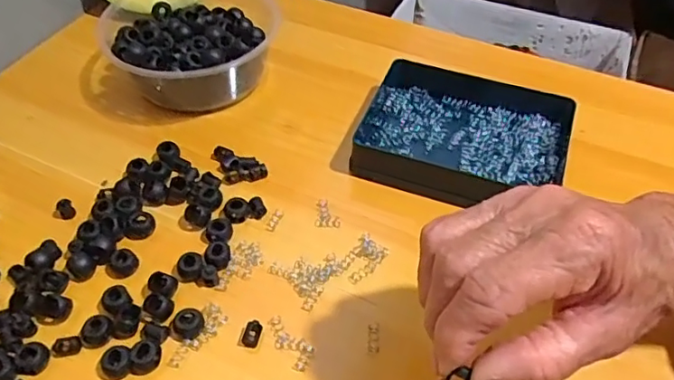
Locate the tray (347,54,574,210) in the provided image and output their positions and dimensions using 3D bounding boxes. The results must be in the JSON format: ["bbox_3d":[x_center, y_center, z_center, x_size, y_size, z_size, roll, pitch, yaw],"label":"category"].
[{"bbox_3d":[0.093,-0.040,0.414,0.150,0.031,0.110,17,52,13],"label":"tray"}]

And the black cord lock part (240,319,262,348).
[{"bbox_3d":[-0.050,0.085,0.325,0.010,0.005,0.016,14,51,11],"label":"black cord lock part"}]

